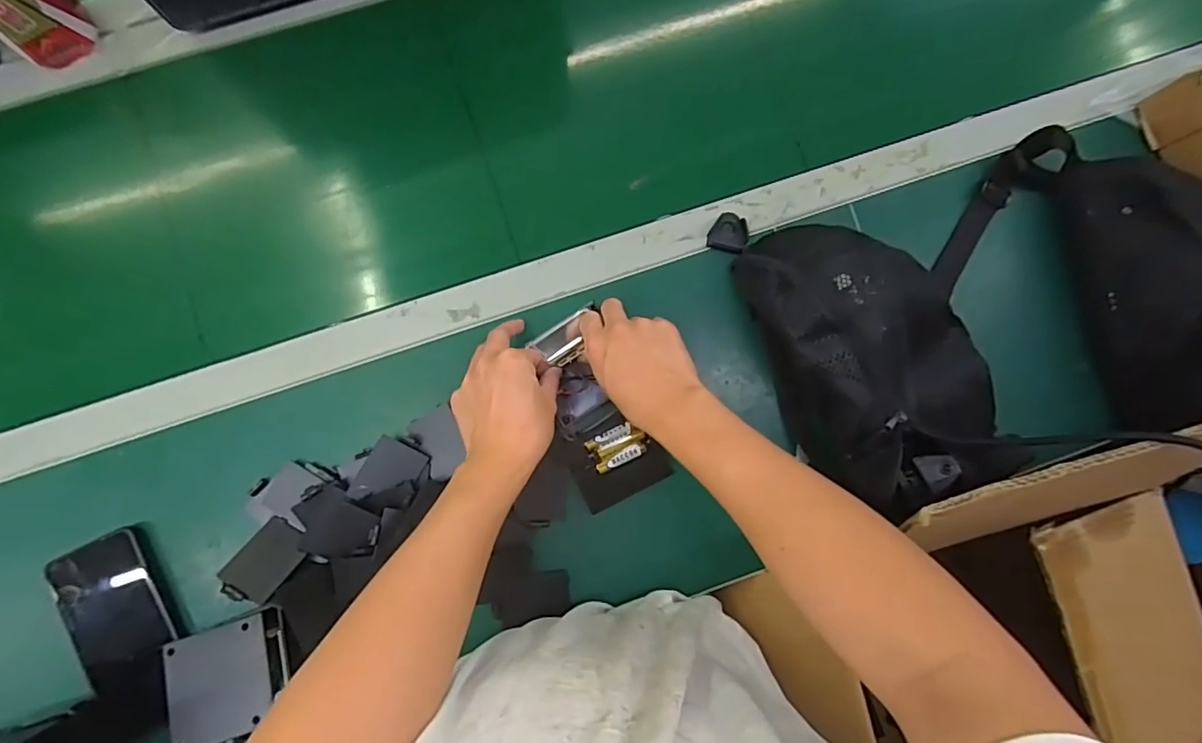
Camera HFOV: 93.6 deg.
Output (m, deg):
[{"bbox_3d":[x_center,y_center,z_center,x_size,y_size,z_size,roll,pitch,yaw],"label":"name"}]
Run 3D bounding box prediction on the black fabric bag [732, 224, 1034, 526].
[{"bbox_3d":[0.239,-0.016,0.489,0.164,0.074,0.256,-19,85,-4],"label":"black fabric bag"}]

